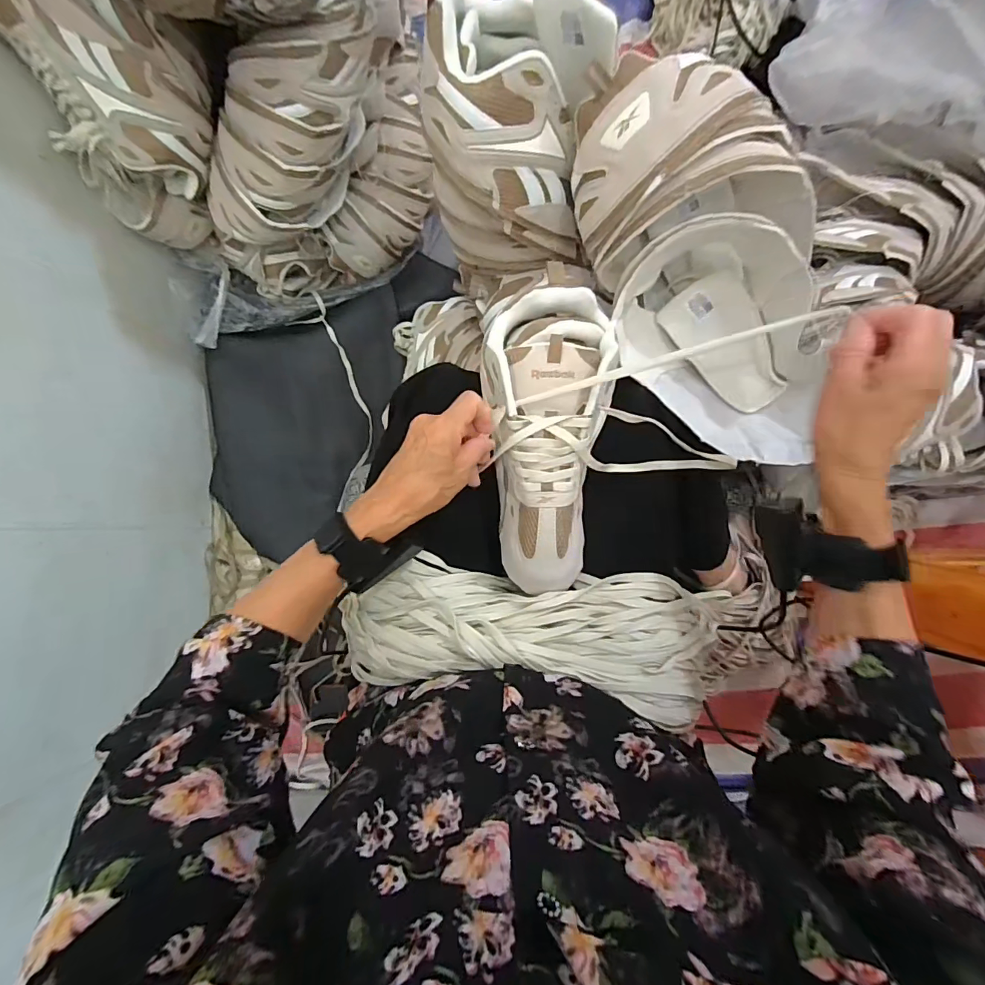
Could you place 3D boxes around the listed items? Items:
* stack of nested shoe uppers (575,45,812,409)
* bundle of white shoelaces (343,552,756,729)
[{"bbox_3d":[0.202,-0.220,0.415,0.196,0.137,0.278,-18,84,4],"label":"stack of nested shoe uppers"},{"bbox_3d":[0.054,0.135,0.433,0.367,0.089,0.123,5,86,6],"label":"bundle of white shoelaces"}]

